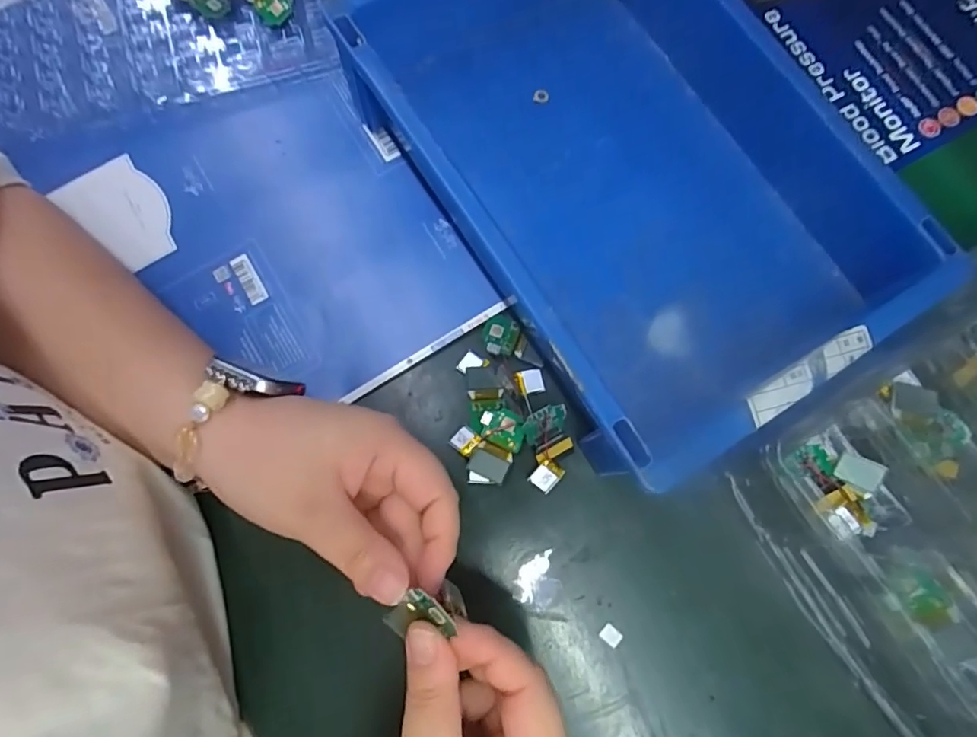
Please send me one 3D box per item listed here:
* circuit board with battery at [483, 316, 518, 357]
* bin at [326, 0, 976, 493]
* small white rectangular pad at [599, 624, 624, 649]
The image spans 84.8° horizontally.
[{"bbox_3d":[0.007,-0.019,0.308,0.019,0.006,0.025,15,76,2],"label":"circuit board with battery"},{"bbox_3d":[0.082,-0.112,0.305,0.214,0.073,0.306,-32,79,-8],"label":"bin"},{"bbox_3d":[0.065,0.140,0.280,0.011,0.004,0.009,39,78,8],"label":"small white rectangular pad"}]

